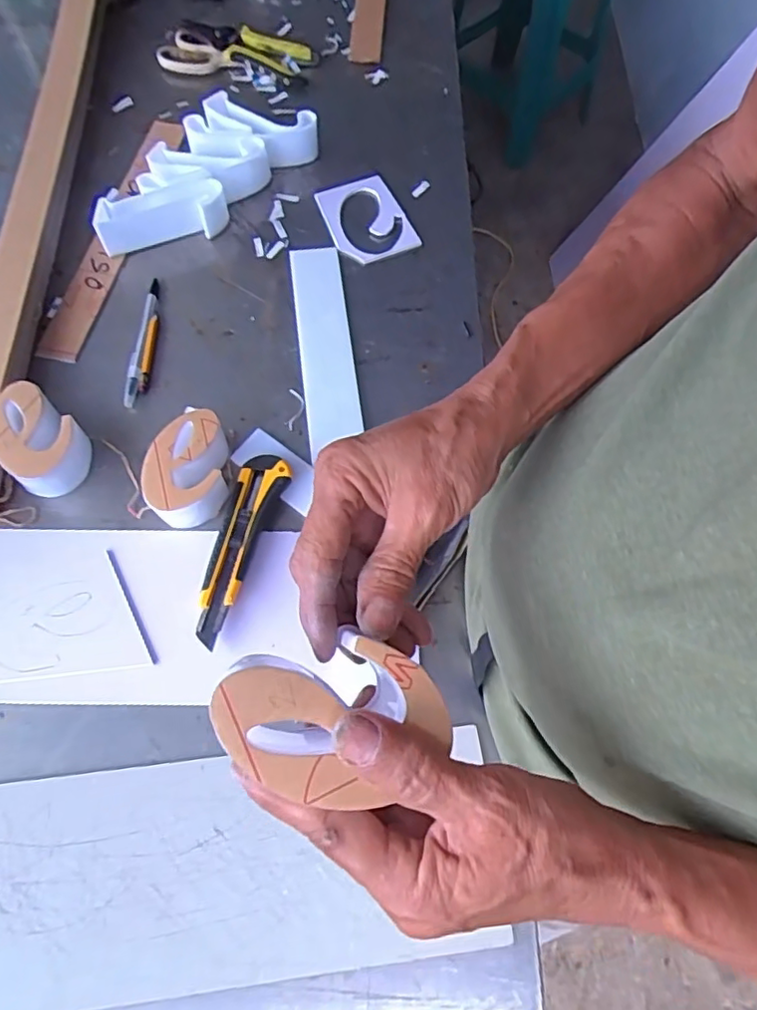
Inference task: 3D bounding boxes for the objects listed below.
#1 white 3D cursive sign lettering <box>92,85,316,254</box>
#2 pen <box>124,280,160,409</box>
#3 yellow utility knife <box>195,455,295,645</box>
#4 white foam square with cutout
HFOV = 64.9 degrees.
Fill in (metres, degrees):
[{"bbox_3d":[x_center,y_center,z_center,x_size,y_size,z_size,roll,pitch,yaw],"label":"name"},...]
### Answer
[{"bbox_3d":[-0.189,-0.351,0.637,0.112,0.046,0.256,35,70,11],"label":"white 3D cursive sign lettering"},{"bbox_3d":[-0.228,-0.160,0.575,0.015,0.009,0.149,3,68,-3],"label":"pen"},{"bbox_3d":[-0.118,0.031,0.488,0.041,0.021,0.159,19,68,4],"label":"yellow utility knife"},{"bbox_3d":[-0.013,-0.312,0.646,0.085,0.010,0.107,-22,71,-12],"label":"white foam square with cutout"}]

